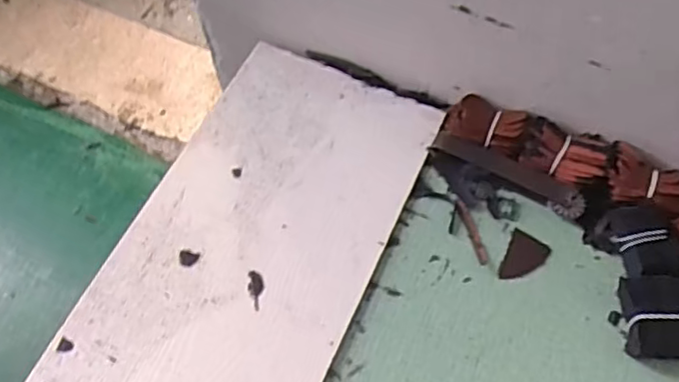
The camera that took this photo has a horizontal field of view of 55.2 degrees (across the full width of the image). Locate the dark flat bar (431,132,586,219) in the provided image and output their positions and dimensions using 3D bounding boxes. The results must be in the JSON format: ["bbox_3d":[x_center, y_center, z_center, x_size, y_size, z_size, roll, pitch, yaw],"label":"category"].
[{"bbox_3d":[0.162,-0.018,0.627,0.151,0.018,0.023,28,62,15],"label":"dark flat bar"}]

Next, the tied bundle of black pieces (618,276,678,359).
[{"bbox_3d":[0.274,0.109,0.554,0.057,0.032,0.072,-1,62,2],"label":"tied bundle of black pieces"}]

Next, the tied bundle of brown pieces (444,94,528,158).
[{"bbox_3d":[0.146,-0.065,0.641,0.074,0.034,0.040,22,65,14],"label":"tied bundle of brown pieces"}]

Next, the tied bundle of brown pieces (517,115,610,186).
[{"bbox_3d":[0.215,-0.036,0.624,0.075,0.028,0.045,17,64,11],"label":"tied bundle of brown pieces"}]

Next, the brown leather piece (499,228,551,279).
[{"bbox_3d":[0.167,0.063,0.598,0.036,0.004,0.051,32,68,18],"label":"brown leather piece"}]

